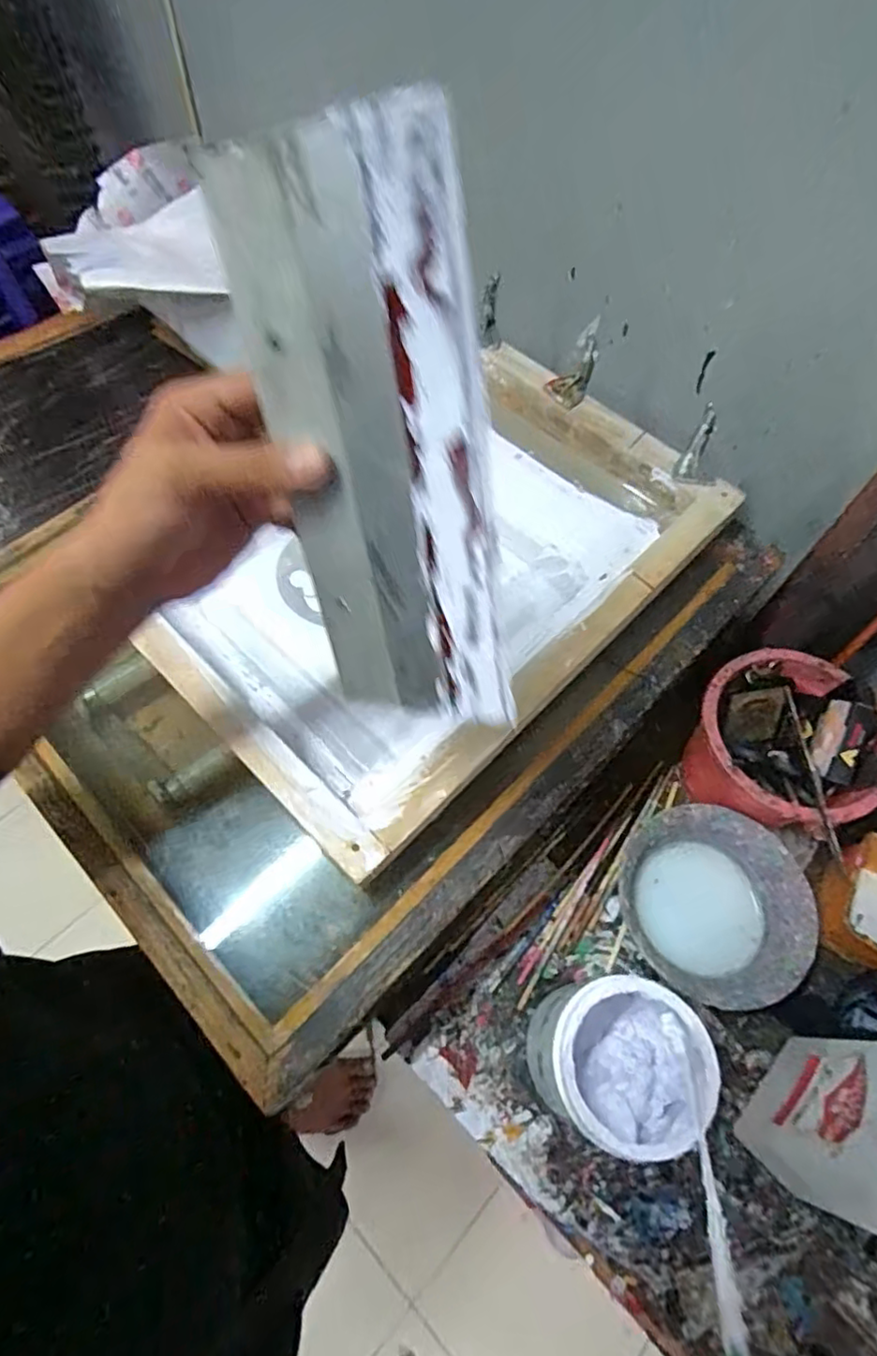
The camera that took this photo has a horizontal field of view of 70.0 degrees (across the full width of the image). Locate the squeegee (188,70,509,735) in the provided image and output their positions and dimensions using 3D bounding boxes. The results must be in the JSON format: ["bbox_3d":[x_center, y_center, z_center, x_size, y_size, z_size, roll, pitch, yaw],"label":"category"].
[{"bbox_3d":[-0.030,-0.082,0.276,0.110,0.244,0.019,15,41,30],"label":"squeegee"}]

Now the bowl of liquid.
[{"bbox_3d":[0.236,0.197,0.547,0.148,0.065,0.155,-13,63,-8],"label":"bowl of liquid"}]

